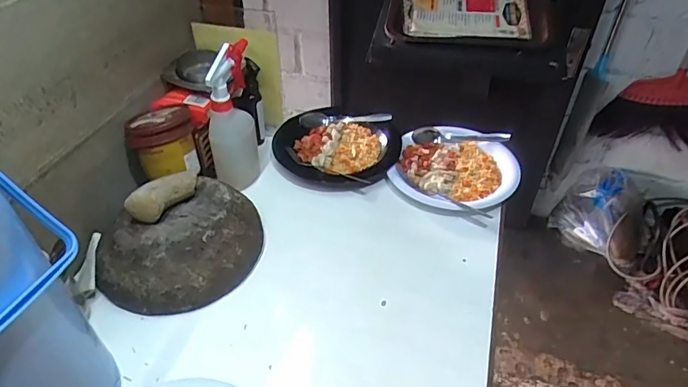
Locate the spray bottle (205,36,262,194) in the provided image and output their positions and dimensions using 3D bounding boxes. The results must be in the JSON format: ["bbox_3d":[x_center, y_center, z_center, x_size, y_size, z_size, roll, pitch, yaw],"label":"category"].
[{"bbox_3d":[-0.181,-0.126,0.777,0.071,0.234,0.112,-5,41,-6],"label":"spray bottle"}]

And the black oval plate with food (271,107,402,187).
[{"bbox_3d":[-0.012,-0.089,0.876,0.221,0.034,0.210,12,42,13],"label":"black oval plate with food"}]

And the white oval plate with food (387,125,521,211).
[{"bbox_3d":[0.192,-0.048,0.828,0.199,0.034,0.213,13,43,15],"label":"white oval plate with food"}]

